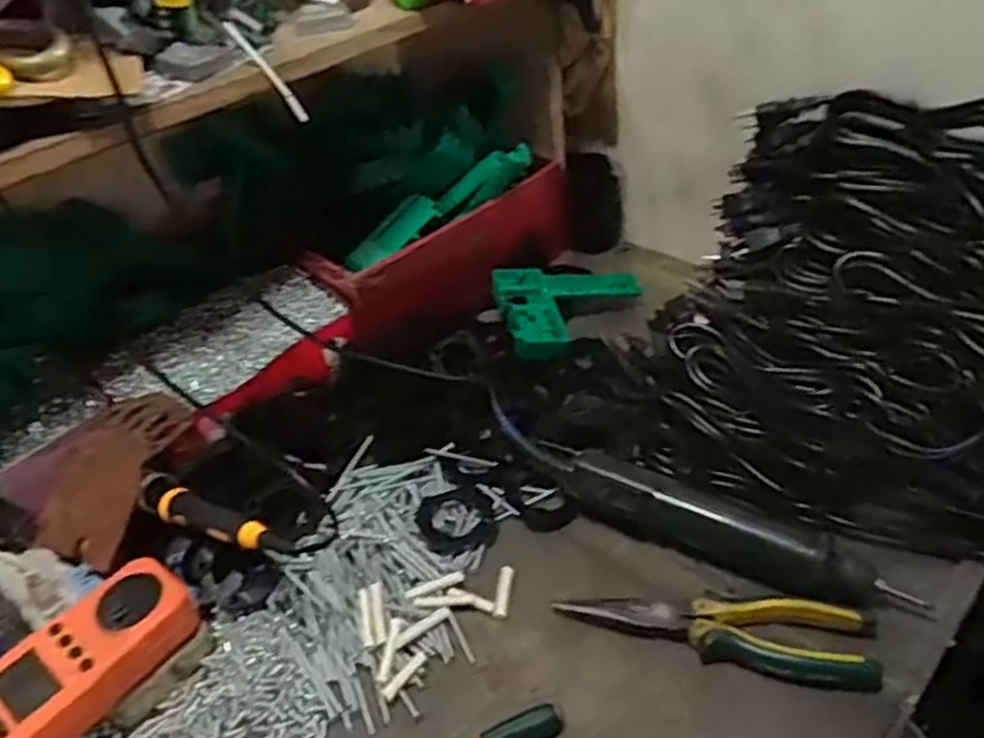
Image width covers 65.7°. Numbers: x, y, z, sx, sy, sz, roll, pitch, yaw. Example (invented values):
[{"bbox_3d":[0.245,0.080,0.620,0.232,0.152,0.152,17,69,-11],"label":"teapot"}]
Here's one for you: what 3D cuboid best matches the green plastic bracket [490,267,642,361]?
[{"bbox_3d":[0.083,-0.061,0.757,0.149,0.033,0.117,-10,42,-5],"label":"green plastic bracket"}]

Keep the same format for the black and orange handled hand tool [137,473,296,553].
[{"bbox_3d":[-0.188,0.101,0.516,0.157,0.021,0.026,10,42,36],"label":"black and orange handled hand tool"}]

